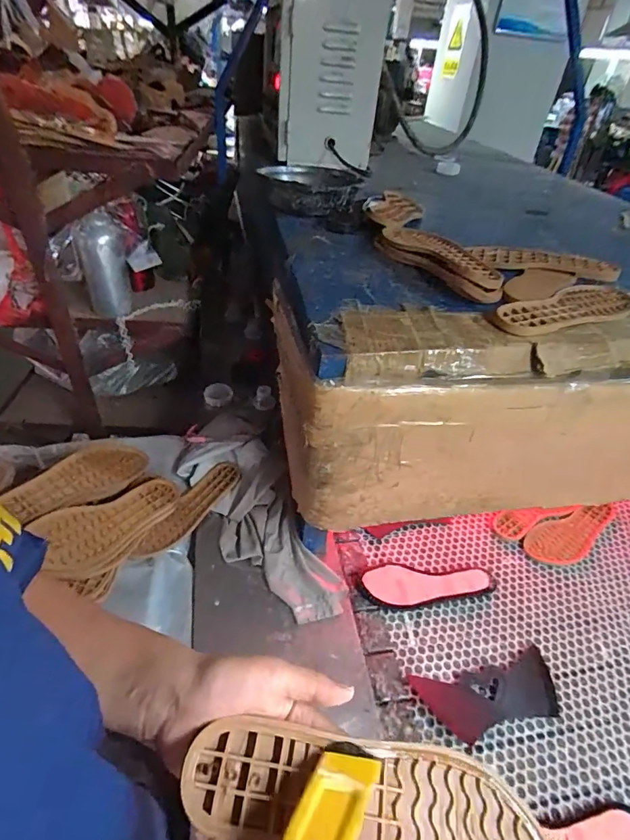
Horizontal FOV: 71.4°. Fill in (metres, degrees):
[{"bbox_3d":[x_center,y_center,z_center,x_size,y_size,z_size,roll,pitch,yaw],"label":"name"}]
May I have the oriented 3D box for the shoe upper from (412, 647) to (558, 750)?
[{"bbox_3d":[0.252,0.394,0.629,0.210,0.004,0.086,-5,40,-12],"label":"shoe upper"}]

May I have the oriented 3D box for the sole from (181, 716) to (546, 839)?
[{"bbox_3d":[0.042,0.239,0.263,0.238,0.016,0.083,22,40,-5],"label":"sole"}]

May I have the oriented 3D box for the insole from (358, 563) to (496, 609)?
[{"bbox_3d":[0.194,0.282,0.742,0.229,0.015,0.078,4,39,-1],"label":"insole"}]

